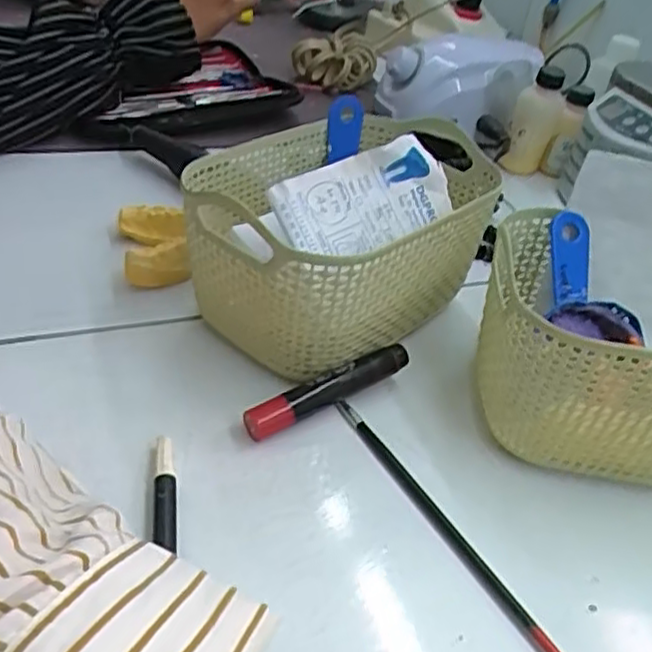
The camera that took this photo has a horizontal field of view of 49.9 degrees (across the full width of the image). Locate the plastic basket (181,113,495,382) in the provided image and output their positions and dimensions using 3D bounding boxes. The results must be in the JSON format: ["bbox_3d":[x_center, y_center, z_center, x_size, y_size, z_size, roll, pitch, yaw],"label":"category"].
[{"bbox_3d":[0.009,-0.046,0.389,0.117,0.090,0.162,31,43,28],"label":"plastic basket"}]

